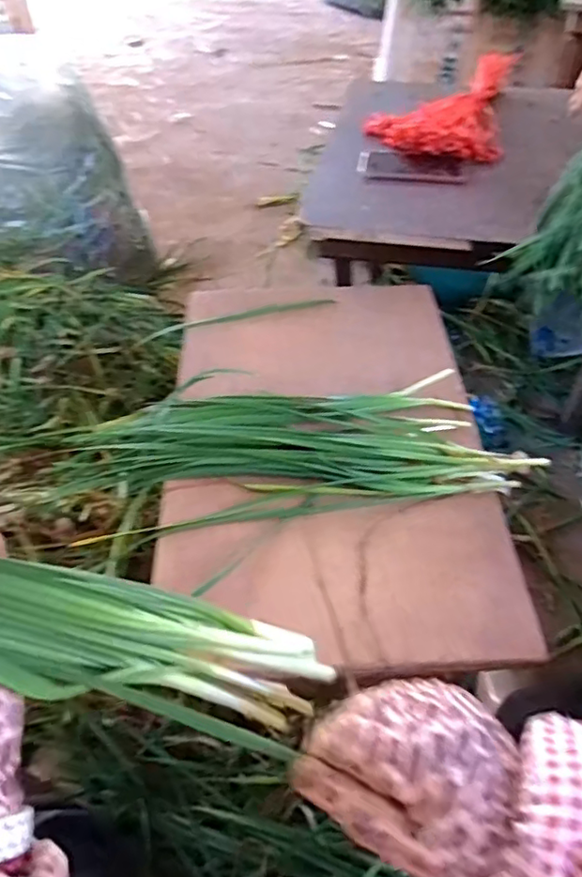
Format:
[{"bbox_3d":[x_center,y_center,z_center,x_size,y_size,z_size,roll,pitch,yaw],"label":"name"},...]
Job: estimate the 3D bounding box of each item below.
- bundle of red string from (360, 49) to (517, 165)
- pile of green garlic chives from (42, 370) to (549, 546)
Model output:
[{"bbox_3d":[0.280,-0.609,1.086,0.236,0.049,0.365,15,51,14],"label":"bundle of red string"},{"bbox_3d":[-0.014,0.009,0.658,0.486,0.033,0.166,-6,49,-3],"label":"pile of green garlic chives"}]

